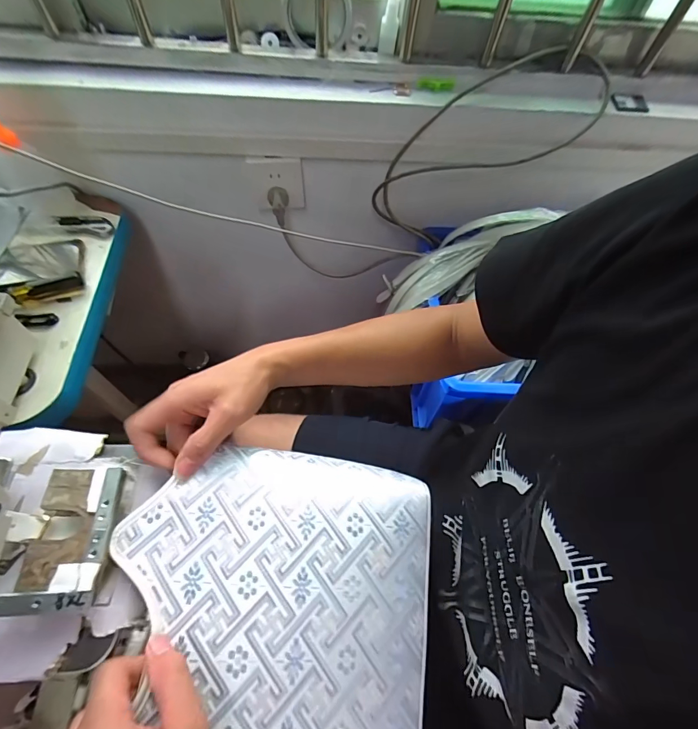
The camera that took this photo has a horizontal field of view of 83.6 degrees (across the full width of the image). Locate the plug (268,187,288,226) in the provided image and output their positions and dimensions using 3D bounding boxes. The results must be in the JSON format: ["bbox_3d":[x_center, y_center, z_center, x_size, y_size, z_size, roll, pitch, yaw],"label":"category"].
[{"bbox_3d":[-0.119,-0.270,0.663,0.033,0.055,0.032,-2,61,-5],"label":"plug"}]

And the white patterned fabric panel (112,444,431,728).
[{"bbox_3d":[-0.057,0.210,0.321,0.245,0.074,0.264,6,61,0],"label":"white patterned fabric panel"}]

